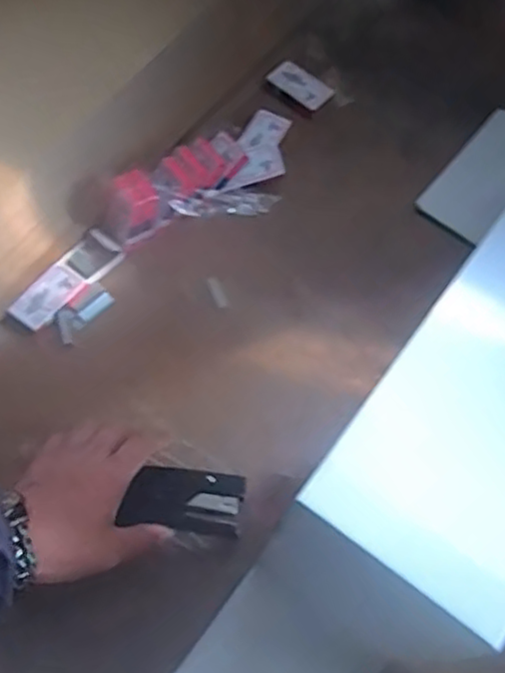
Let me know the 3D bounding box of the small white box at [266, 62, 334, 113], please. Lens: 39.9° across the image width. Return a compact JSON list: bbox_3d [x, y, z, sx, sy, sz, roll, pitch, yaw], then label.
[{"bbox_3d":[0.054,-0.284,0.787,0.071,0.011,0.040,39,74,16],"label":"small white box"}]

